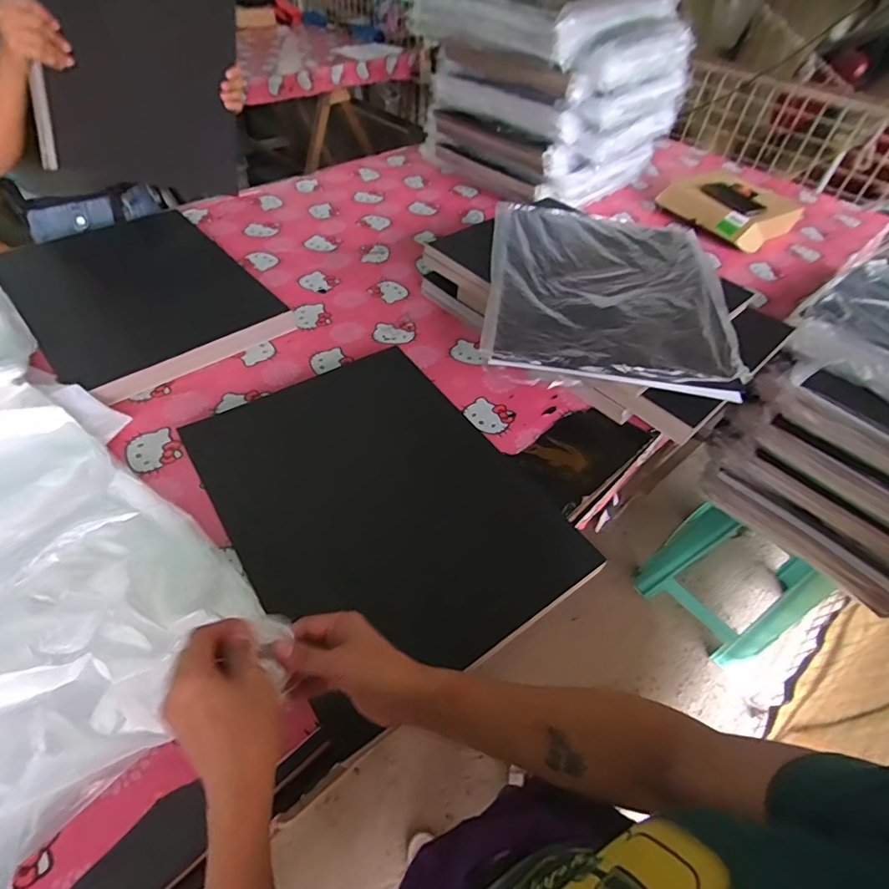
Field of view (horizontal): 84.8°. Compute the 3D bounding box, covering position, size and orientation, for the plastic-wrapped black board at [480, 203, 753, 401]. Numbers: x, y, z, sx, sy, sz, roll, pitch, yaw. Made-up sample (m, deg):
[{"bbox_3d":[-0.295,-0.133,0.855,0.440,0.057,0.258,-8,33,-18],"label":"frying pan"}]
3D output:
[{"bbox_3d":[0.291,-0.298,0.888,0.401,0.027,0.508,8,50,2],"label":"plastic-wrapped black board"}]

